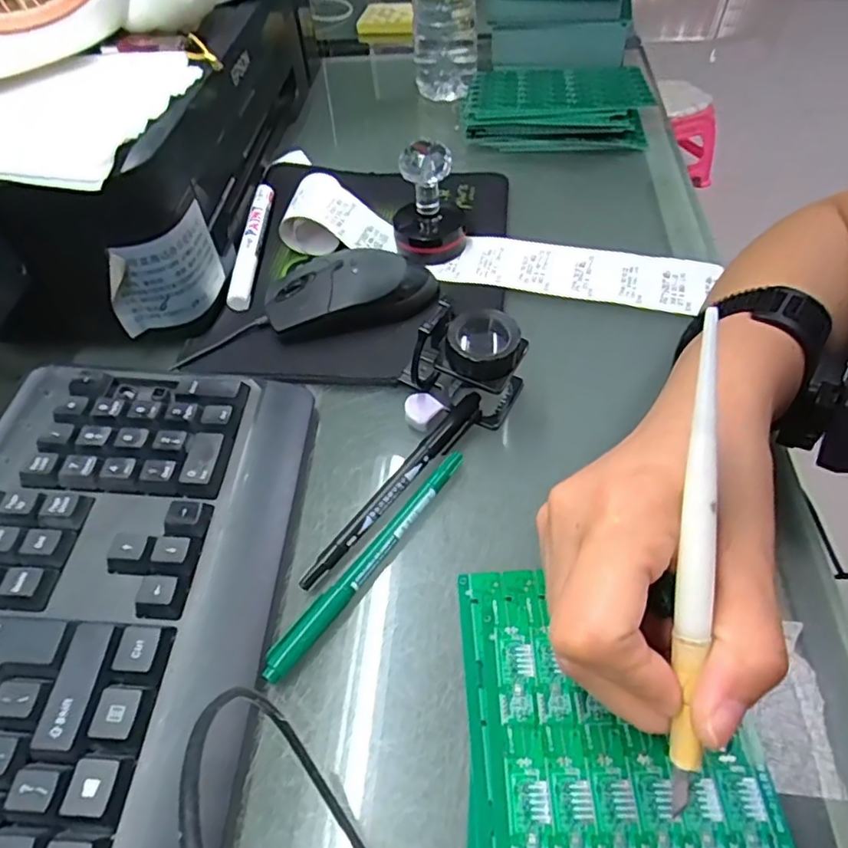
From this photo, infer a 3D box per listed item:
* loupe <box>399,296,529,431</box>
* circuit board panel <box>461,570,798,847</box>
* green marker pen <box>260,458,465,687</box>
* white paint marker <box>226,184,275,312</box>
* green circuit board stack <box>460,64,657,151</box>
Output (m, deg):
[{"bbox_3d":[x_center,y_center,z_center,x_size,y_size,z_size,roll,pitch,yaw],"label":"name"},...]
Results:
[{"bbox_3d":[0.023,-0.035,0.335,0.063,0.058,0.042,17,54,18],"label":"loupe"},{"bbox_3d":[0.064,0.110,0.194,0.087,0.004,0.136,-5,50,1],"label":"circuit board panel"},{"bbox_3d":[-0.025,0.063,0.289,0.014,0.012,0.138,28,58,25],"label":"green marker pen"},{"bbox_3d":[-0.130,-0.139,0.459,0.016,0.015,0.140,-3,50,2],"label":"white paint marker"},{"bbox_3d":[0.122,-0.295,0.562,0.163,0.041,0.109,4,51,8],"label":"green circuit board stack"}]

